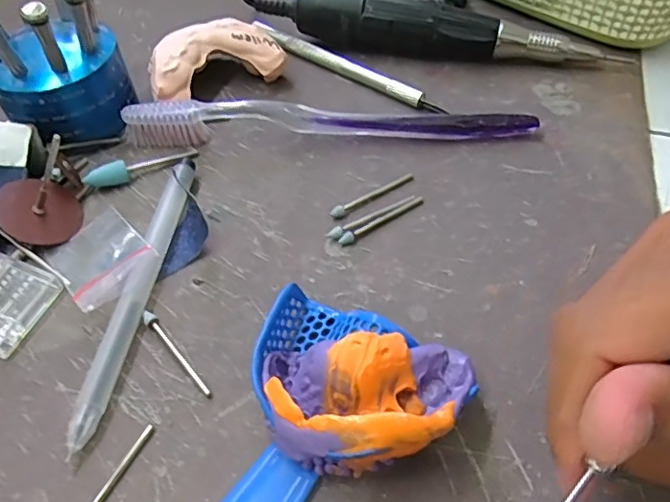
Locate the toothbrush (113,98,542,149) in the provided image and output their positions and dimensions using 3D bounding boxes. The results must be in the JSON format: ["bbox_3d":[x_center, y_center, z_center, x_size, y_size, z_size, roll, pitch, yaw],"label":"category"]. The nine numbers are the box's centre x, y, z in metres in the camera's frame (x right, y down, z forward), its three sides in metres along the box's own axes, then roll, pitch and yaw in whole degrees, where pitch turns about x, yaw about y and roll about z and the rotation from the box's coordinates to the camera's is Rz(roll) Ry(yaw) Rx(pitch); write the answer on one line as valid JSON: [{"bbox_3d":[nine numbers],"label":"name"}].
[{"bbox_3d":[-0.004,-0.059,0.261,0.184,0.018,0.011,0,52,2],"label":"toothbrush"}]

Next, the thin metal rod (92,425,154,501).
[{"bbox_3d":[-0.068,0.071,0.168,0.004,0.004,0.043,22,56,18],"label":"thin metal rod"}]

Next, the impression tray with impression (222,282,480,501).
[{"bbox_3d":[-0.007,0.056,0.164,0.067,0.025,0.094,22,56,19],"label":"impression tray with impression"}]

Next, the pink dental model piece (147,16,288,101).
[{"bbox_3d":[-0.060,-0.093,0.286,0.065,0.027,0.040,-19,54,-12],"label":"pink dental model piece"}]

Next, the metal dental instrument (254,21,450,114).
[{"bbox_3d":[0.004,-0.097,0.297,0.122,0.008,0.007,31,60,24],"label":"metal dental instrument"}]

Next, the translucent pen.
[{"bbox_3d":[-0.072,0.012,0.212,0.009,0.009,0.122,4,52,6],"label":"translucent pen"}]

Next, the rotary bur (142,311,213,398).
[{"bbox_3d":[-0.055,0.035,0.196,0.004,0.004,0.041,-35,58,-22],"label":"rotary bur"}]

